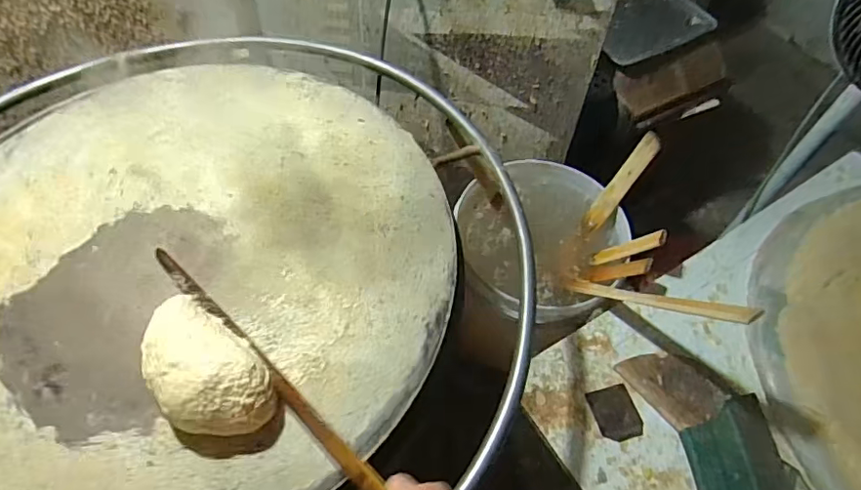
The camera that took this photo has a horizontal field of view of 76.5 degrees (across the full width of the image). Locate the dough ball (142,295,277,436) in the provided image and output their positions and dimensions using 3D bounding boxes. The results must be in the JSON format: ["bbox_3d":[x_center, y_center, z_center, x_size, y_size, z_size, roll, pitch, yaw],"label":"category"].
[{"bbox_3d":[-0.221,0.113,0.520,0.086,0.064,0.166,-40,66,-22],"label":"dough ball"}]

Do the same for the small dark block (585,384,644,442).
[{"bbox_3d":[0.251,0.227,0.736,0.060,0.004,0.071,-15,59,-9],"label":"small dark block"}]

